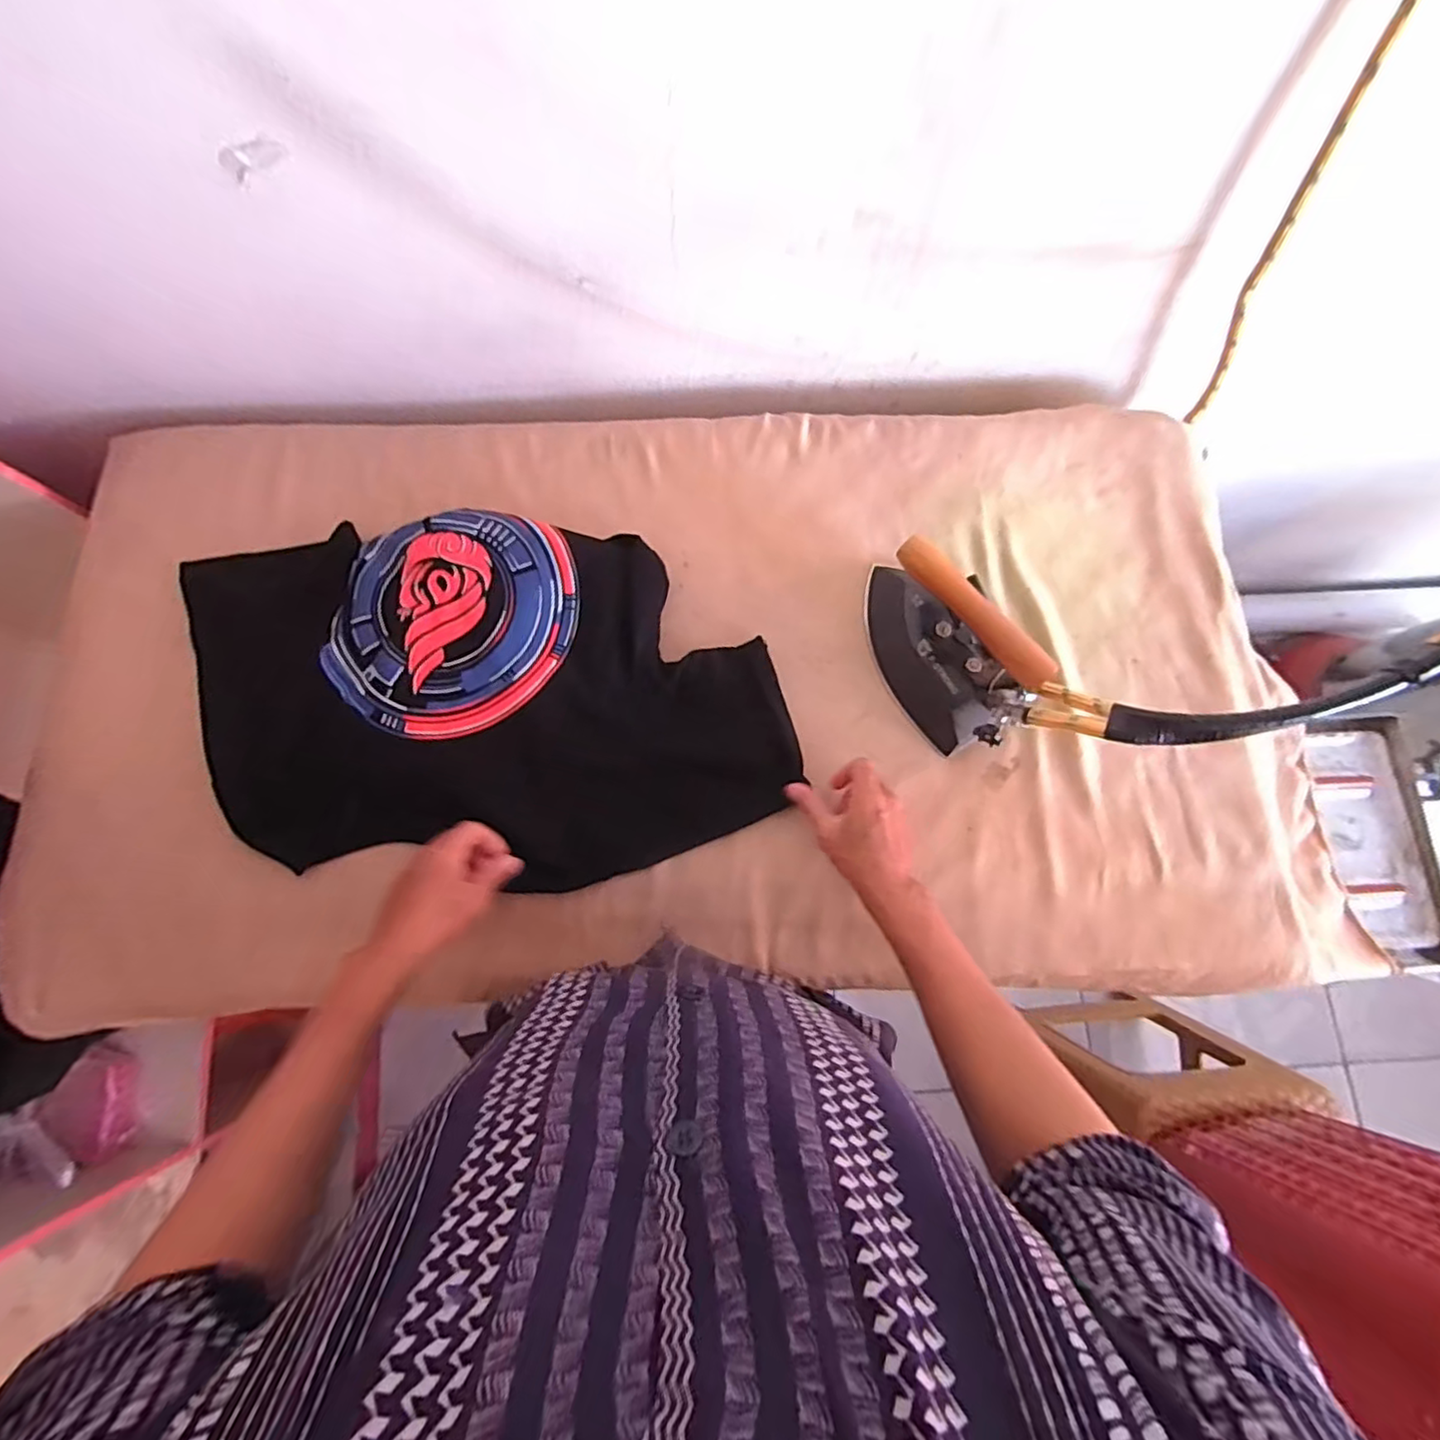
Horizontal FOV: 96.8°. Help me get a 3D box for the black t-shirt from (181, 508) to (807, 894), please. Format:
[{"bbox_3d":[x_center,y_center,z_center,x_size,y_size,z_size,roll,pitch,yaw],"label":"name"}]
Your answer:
[{"bbox_3d":[-0.224,-0.024,0.616,0.545,0.053,0.372,-12,85,-2],"label":"black t-shirt"}]

